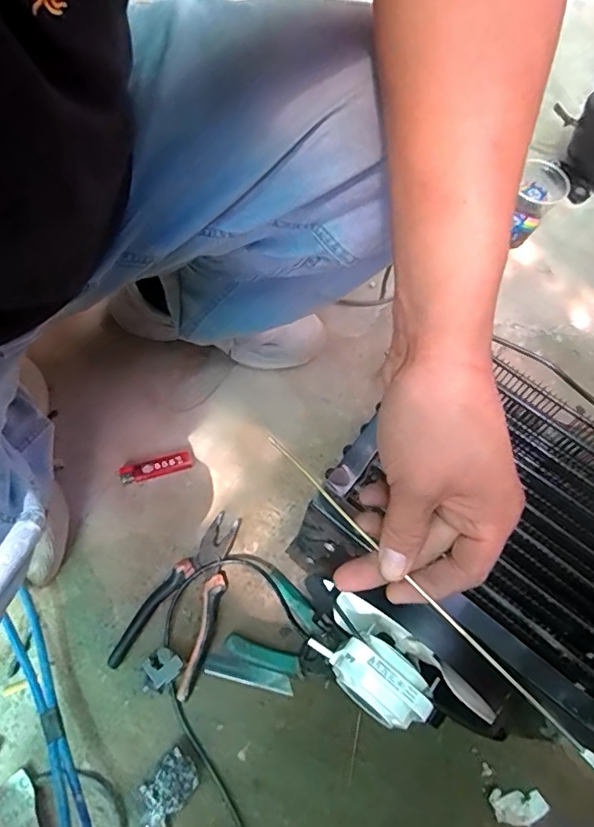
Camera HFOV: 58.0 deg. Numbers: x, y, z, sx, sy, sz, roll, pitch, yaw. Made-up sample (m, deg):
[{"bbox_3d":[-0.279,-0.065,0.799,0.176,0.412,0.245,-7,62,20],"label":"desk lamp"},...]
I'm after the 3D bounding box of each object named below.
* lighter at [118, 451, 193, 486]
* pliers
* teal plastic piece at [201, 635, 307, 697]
[{"bbox_3d":[-0.173,0.067,0.659,0.087,0.016,0.026,-16,66,-10],"label":"lighter"},{"bbox_3d":[-0.120,0.201,0.598,0.090,0.019,0.188,20,65,7],"label":"pliers"},{"bbox_3d":[-0.046,0.273,0.578,0.097,0.011,0.045,17,65,6],"label":"teal plastic piece"}]

